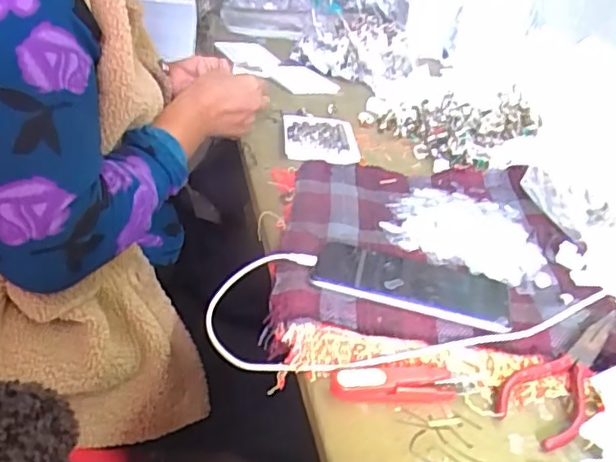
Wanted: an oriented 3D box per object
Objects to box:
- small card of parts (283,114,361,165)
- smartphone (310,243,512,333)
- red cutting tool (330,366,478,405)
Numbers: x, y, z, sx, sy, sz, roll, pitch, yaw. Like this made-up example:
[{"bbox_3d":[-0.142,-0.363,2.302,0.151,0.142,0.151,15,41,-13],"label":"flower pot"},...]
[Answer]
[{"bbox_3d":[0.017,-0.121,0.818,0.098,0.012,0.135,2,34,-5],"label":"small card of parts"},{"bbox_3d":[0.088,0.041,0.520,0.159,0.013,0.082,13,32,10],"label":"smartphone"},{"bbox_3d":[0.069,0.108,0.433,0.102,0.012,0.027,2,31,-8],"label":"red cutting tool"}]

